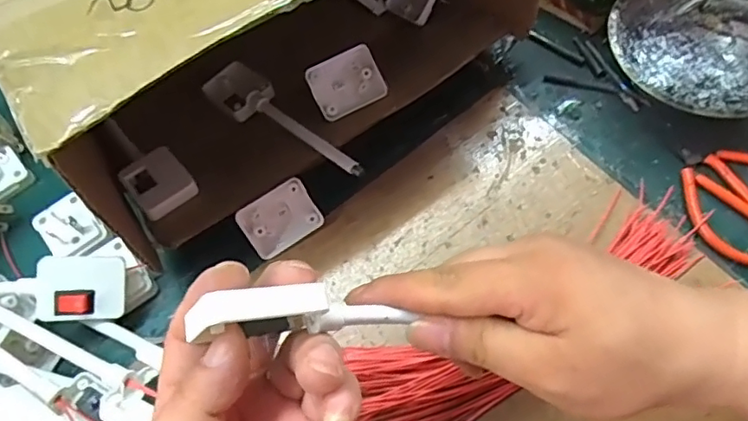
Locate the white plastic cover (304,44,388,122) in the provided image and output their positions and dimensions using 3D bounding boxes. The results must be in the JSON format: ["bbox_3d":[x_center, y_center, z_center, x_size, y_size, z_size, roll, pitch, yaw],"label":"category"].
[{"bbox_3d":[-0.019,-0.087,0.385,0.048,0.009,0.039,-27,94,-8],"label":"white plastic cover"}]

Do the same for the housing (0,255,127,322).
[{"bbox_3d":[-0.225,0.050,0.321,0.150,0.017,0.039,-3,94,-17],"label":"housing"}]

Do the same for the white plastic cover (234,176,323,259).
[{"bbox_3d":[-0.061,0.006,0.367,0.048,0.011,0.038,-30,108,-4],"label":"white plastic cover"}]

